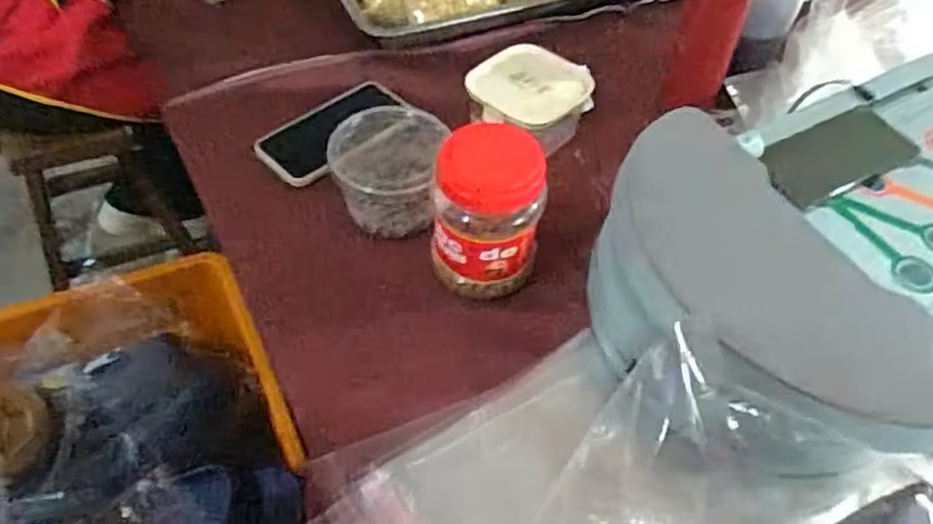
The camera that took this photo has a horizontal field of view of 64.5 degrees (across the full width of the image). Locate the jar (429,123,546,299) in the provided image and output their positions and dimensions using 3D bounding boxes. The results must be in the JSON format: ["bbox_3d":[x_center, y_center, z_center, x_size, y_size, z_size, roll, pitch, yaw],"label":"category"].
[{"bbox_3d":[0.017,-0.041,0.622,0.089,0.140,0.071,4,50,-1],"label":"jar"}]

